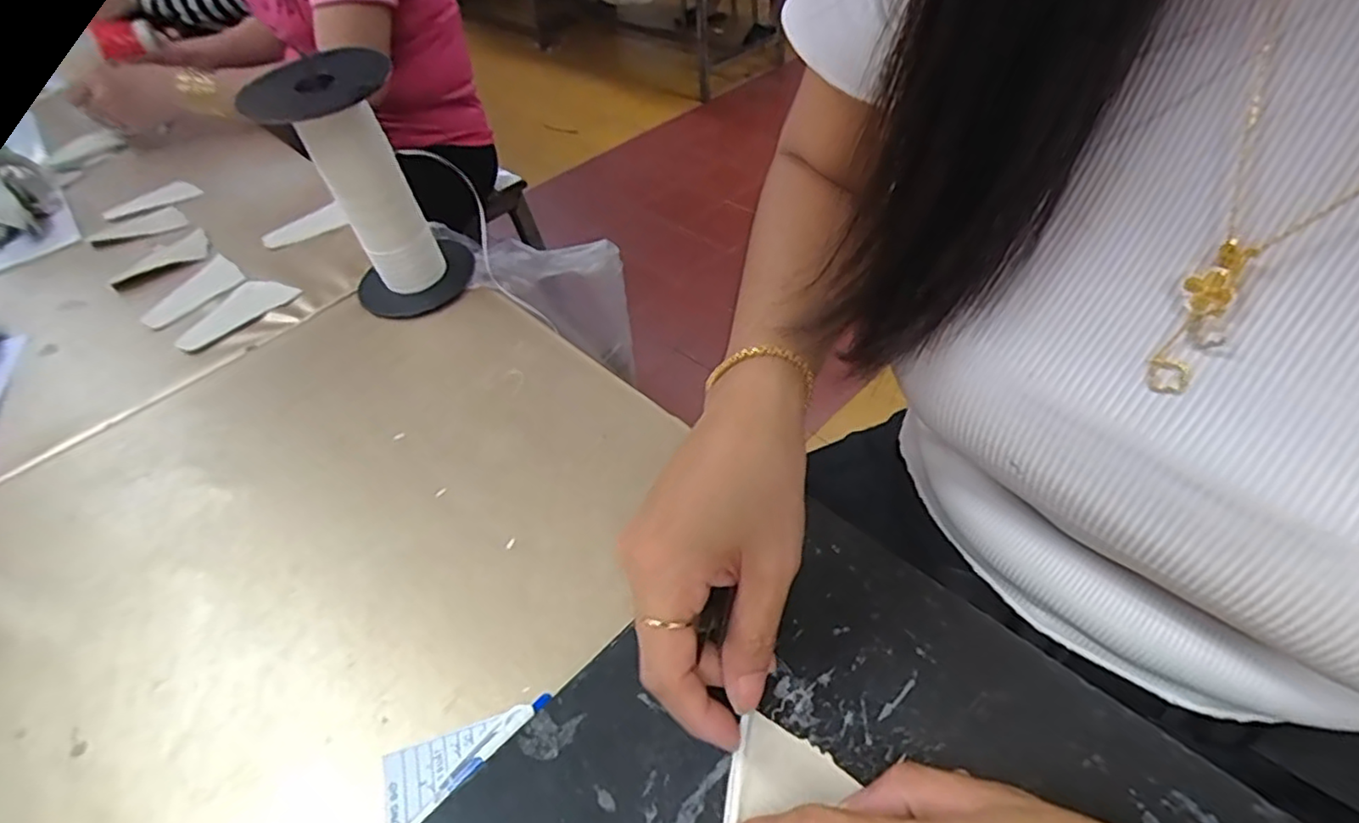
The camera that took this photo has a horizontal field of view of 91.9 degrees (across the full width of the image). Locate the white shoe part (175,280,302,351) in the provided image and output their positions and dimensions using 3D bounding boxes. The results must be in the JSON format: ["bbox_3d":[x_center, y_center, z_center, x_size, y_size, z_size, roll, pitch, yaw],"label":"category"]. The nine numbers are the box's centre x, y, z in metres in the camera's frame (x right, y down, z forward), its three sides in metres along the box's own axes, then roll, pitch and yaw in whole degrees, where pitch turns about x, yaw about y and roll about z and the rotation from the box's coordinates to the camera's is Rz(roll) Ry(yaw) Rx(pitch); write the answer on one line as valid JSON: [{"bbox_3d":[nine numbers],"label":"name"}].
[{"bbox_3d":[-0.376,-0.087,0.553,0.095,0.005,0.051,-39,56,-21],"label":"white shoe part"}]

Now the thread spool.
[{"bbox_3d":[-0.227,-0.162,0.489,0.094,0.177,0.093,-18,47,-10],"label":"thread spool"}]

